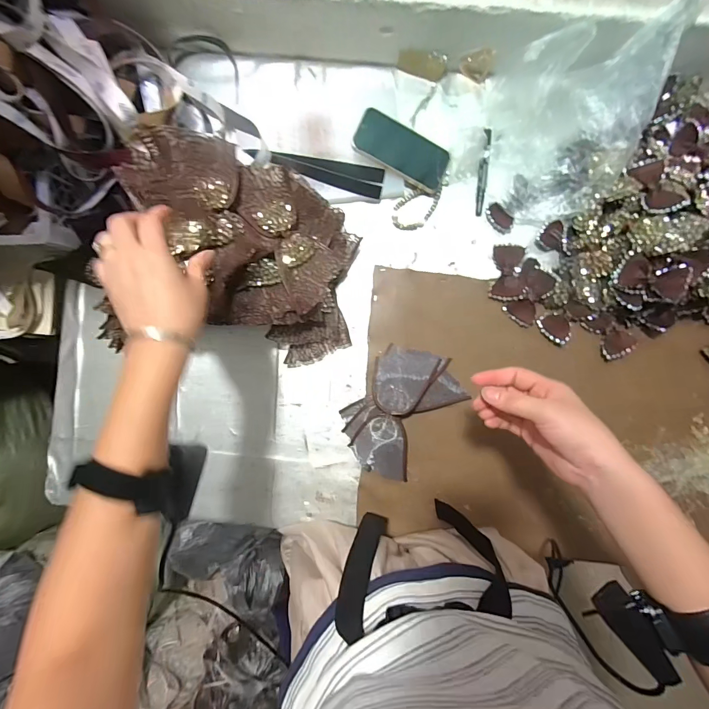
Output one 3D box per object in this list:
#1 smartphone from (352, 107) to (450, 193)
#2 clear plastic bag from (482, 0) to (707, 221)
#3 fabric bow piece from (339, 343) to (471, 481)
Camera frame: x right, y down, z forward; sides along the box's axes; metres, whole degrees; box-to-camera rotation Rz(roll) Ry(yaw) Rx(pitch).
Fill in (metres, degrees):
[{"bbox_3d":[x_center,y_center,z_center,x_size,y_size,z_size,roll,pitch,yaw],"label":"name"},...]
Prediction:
[{"bbox_3d":[0.076,-0.324,0.589,0.153,0.008,0.065,25,106,-11],"label":"smartphone"},{"bbox_3d":[0.335,-0.343,0.549,0.244,0.119,0.239,-4,91,2],"label":"clear plastic bag"},{"bbox_3d":[0.073,0.092,0.604,0.146,0.039,0.212,38,92,1],"label":"fabric bow piece"}]

